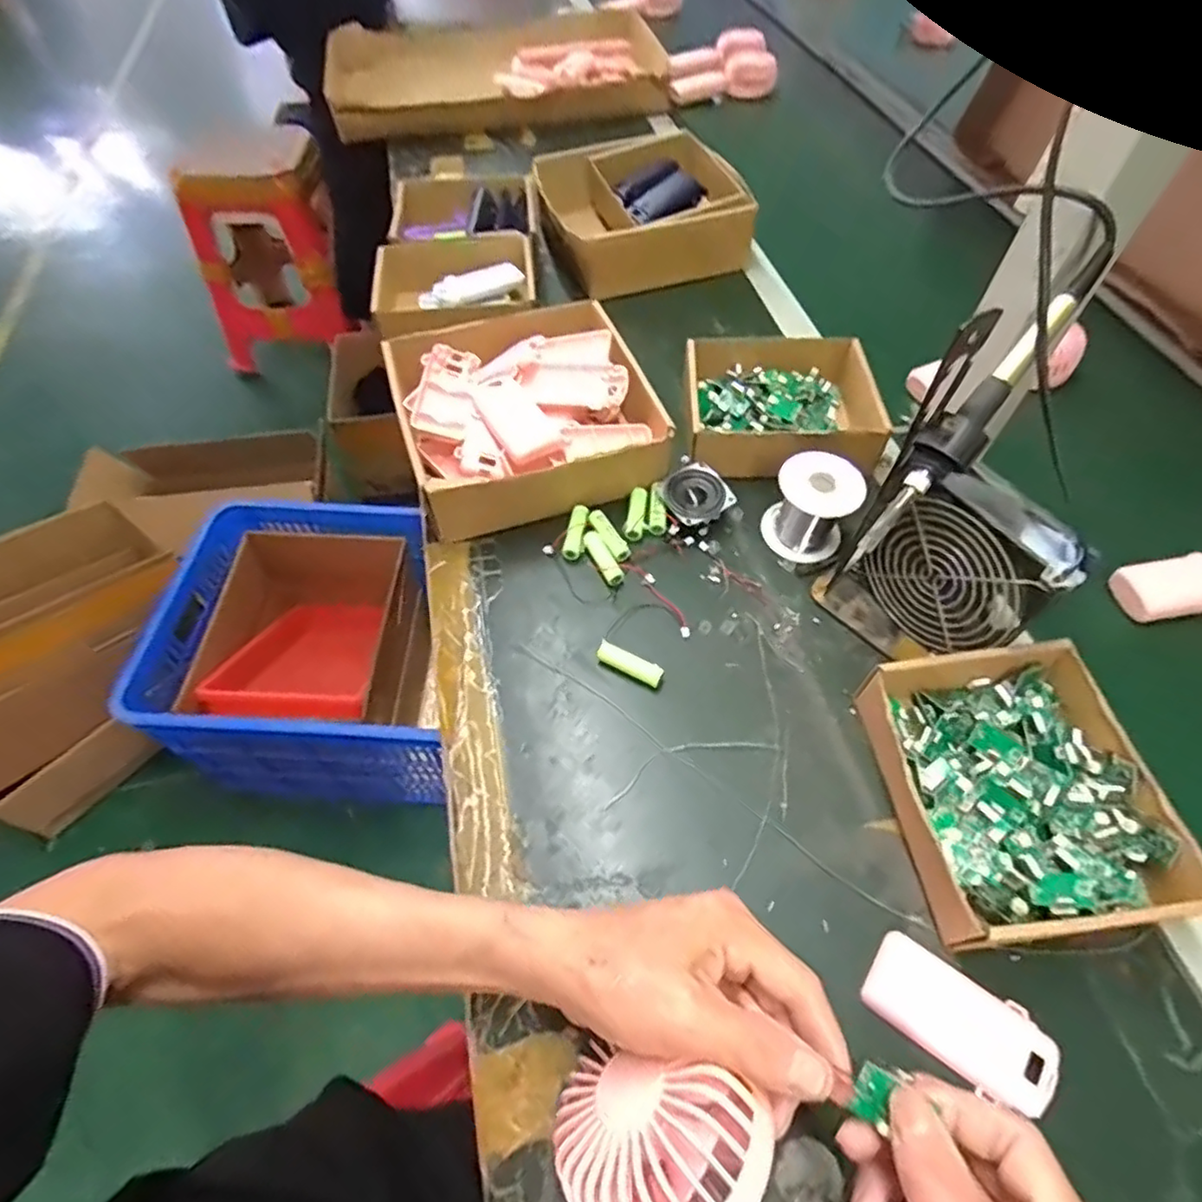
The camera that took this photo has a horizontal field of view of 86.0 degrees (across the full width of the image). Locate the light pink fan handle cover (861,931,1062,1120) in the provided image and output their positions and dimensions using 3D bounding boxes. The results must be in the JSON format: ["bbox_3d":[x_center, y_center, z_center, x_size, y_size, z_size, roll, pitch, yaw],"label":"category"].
[{"bbox_3d":[0.197,0.230,0.354,0.093,0.015,0.049,28,62,19],"label":"light pink fan handle cover"}]

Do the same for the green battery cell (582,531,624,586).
[{"bbox_3d":[0.001,-0.035,0.531,0.016,0.012,0.051,-26,60,-15],"label":"green battery cell"}]

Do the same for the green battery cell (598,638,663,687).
[{"bbox_3d":[0.021,0.047,0.476,0.050,0.015,0.015,24,60,16],"label":"green battery cell"}]

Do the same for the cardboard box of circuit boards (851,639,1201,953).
[{"bbox_3d":[0.253,0.115,0.403,0.149,0.051,0.166,-6,57,-2],"label":"cardboard box of circuit boards"}]

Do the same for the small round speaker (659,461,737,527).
[{"bbox_3d":[0.081,-0.089,0.556,0.052,0.029,0.051,-1,56,1],"label":"small round speaker"}]

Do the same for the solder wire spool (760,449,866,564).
[{"bbox_3d":[0.170,-0.076,0.519,0.064,0.069,0.057,20,59,14],"label":"solder wire spool"}]

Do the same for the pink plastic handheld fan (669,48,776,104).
[{"bbox_3d":[0.211,-0.869,1.074,0.193,0.049,0.061,-25,60,-16],"label":"pink plastic handheld fan"}]

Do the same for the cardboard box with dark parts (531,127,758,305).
[{"bbox_3d":[0.043,-0.478,0.786,0.219,0.084,0.221,-14,57,-10],"label":"cardboard box with dark parts"}]

